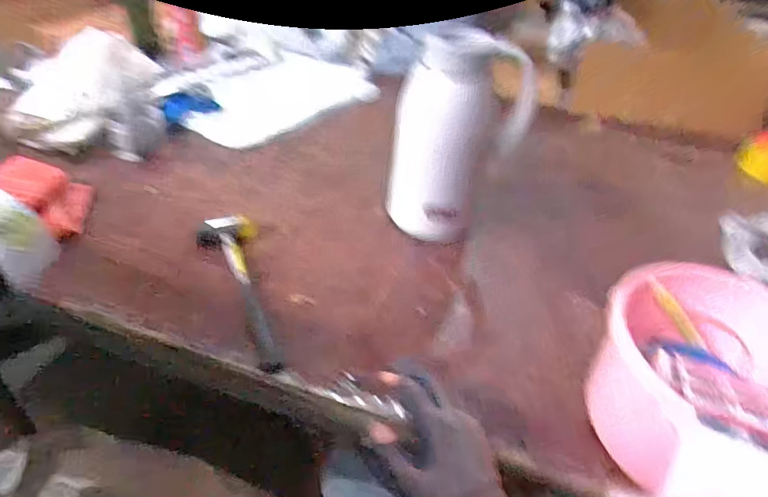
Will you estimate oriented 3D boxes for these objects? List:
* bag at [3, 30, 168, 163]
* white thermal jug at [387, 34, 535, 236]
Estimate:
[{"bbox_3d":[-0.536,-0.282,0.840,0.239,0.145,0.214,-10,43,-17],"label":"bag"},{"bbox_3d":[0.103,-0.155,0.686,0.151,0.285,0.116,-14,44,-21],"label":"white thermal jug"}]

